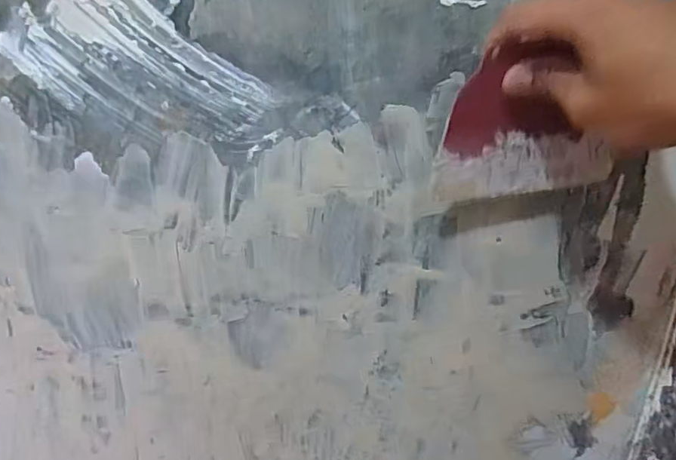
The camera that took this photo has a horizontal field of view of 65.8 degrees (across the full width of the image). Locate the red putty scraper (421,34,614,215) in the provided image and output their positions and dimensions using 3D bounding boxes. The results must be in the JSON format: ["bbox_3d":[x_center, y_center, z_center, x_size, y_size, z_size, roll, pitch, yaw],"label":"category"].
[{"bbox_3d":[0.113,-0.061,0.333,0.119,0.109,0.009,-16,38,4],"label":"red putty scraper"}]

